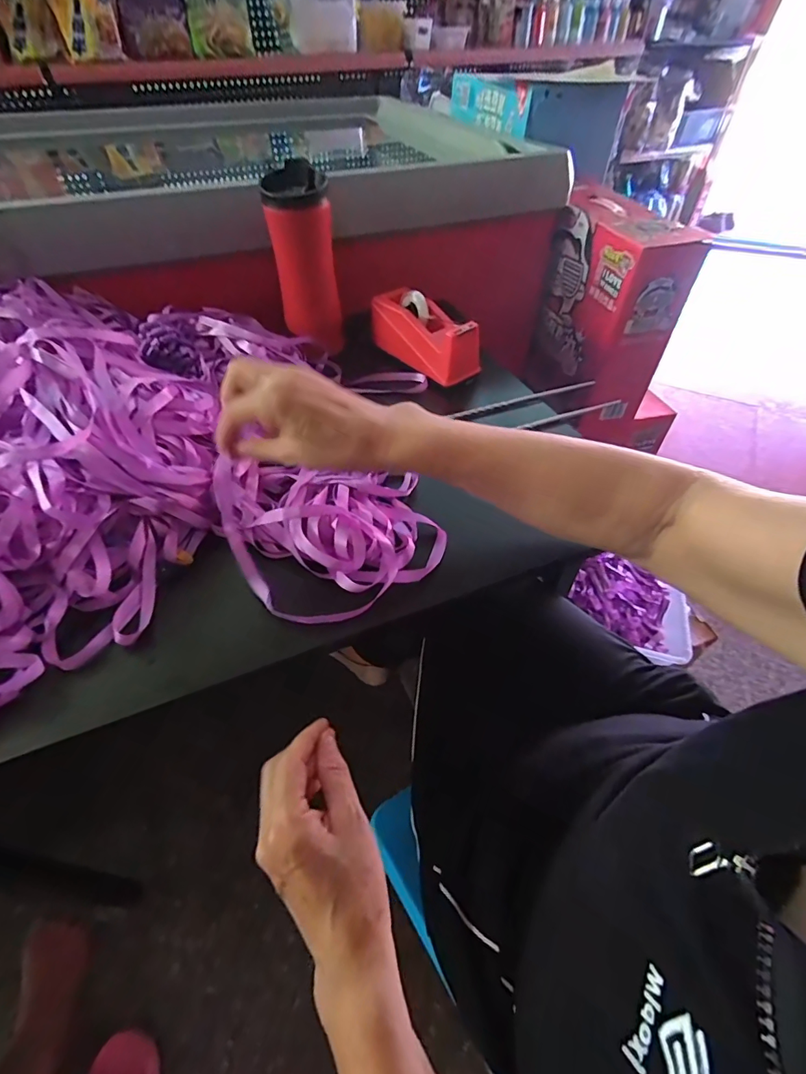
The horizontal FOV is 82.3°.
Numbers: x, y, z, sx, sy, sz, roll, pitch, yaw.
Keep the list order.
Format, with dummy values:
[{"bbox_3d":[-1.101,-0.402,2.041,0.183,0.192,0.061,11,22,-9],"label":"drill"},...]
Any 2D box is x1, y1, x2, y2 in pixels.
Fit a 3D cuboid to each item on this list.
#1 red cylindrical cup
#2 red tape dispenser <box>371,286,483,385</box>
[{"bbox_3d":[-0.118,-0.331,0.564,0.072,0.179,0.070,-6,49,-6],"label":"red cylindrical cup"},{"bbox_3d":[0.028,-0.253,0.577,0.064,0.071,0.154,-35,57,-28],"label":"red tape dispenser"}]

